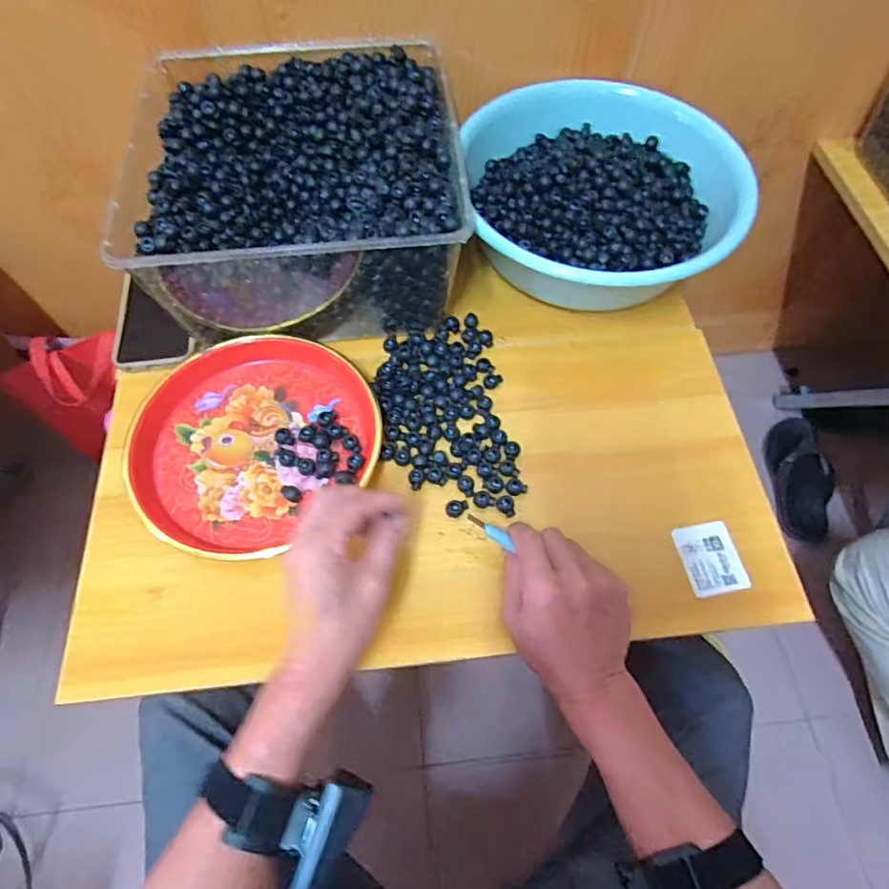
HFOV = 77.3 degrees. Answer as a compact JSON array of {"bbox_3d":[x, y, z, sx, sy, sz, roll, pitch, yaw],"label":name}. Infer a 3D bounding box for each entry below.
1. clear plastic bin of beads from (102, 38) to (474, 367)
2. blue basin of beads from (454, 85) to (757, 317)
[{"bbox_3d":[-0.139,-0.245,0.567,0.288,0.149,0.267,-5,63,-3],"label":"clear plastic bin of beads"},{"bbox_3d":[0.160,-0.270,0.587,0.274,0.112,0.225,11,64,5],"label":"blue basin of beads"}]

